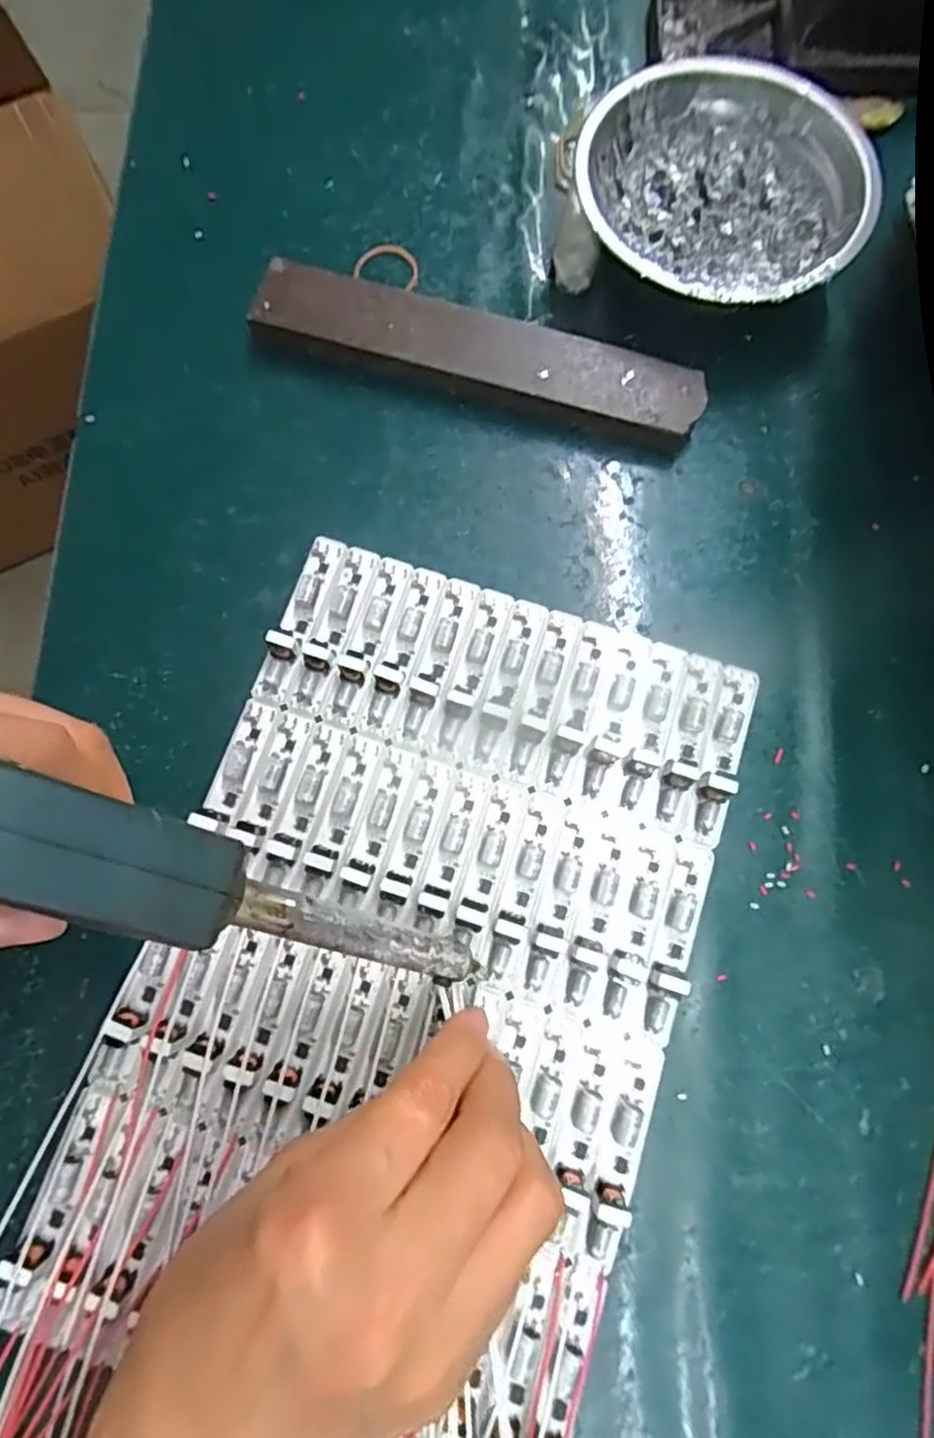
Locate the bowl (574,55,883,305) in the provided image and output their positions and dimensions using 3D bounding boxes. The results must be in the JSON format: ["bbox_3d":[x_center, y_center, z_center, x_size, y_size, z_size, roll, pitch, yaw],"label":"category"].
[{"bbox_3d":[0.123,-0.239,0.313,0.126,0.040,0.126,0,77,0],"label":"bowl"}]

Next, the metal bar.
[{"bbox_3d":[0.006,-0.164,0.304,0.200,0.022,0.035,15,77,3],"label":"metal bar"}]

